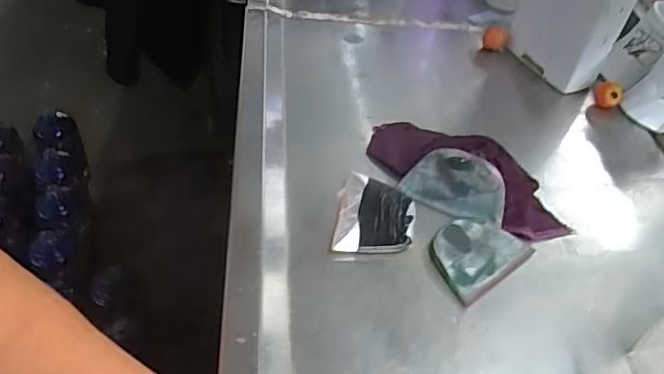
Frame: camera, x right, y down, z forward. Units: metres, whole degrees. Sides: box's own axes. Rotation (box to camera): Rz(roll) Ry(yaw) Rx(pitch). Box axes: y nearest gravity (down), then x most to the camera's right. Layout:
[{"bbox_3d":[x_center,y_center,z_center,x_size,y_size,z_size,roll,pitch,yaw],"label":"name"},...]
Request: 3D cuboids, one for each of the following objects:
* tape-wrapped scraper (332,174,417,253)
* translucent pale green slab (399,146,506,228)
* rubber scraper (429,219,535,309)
[{"bbox_3d":[0.034,0.020,0.450,0.060,0.004,0.080,7,45,1],"label":"tape-wrapped scraper"},{"bbox_3d":[0.103,-0.003,0.472,0.083,0.010,0.053,19,77,19],"label":"translucent pale green slab"},{"bbox_3d":[0.111,0.047,0.435,0.081,0.004,0.056,-29,55,-30],"label":"rubber scraper"}]

